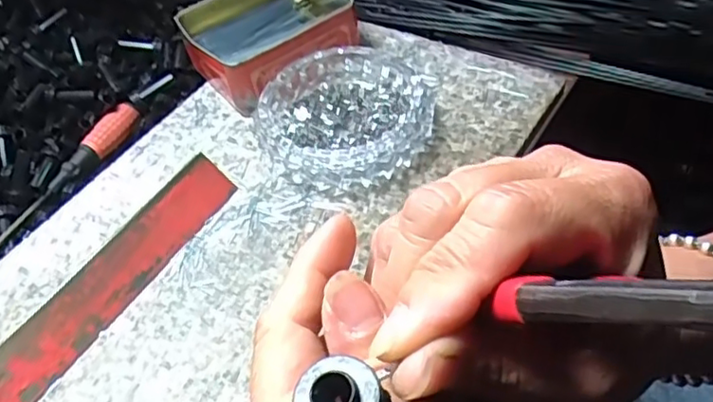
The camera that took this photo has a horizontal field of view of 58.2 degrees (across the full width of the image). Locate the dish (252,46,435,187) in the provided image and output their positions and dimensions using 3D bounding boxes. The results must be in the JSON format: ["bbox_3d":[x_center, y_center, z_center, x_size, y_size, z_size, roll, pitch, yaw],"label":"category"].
[{"bbox_3d":[-0.007,-0.067,0.469,0.122,0.032,0.130,-4,48,4],"label":"dish"}]

